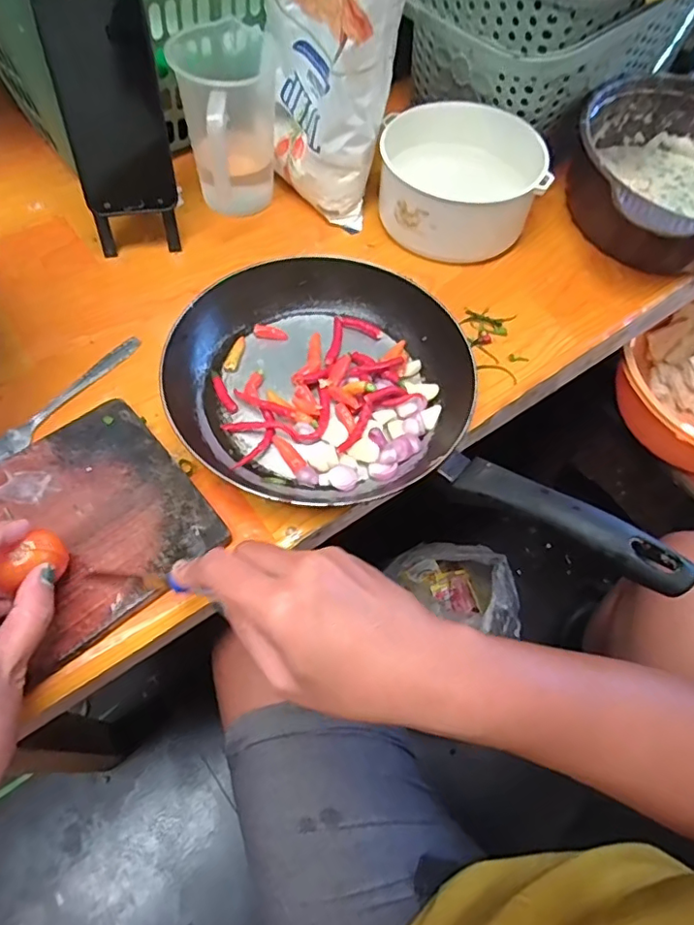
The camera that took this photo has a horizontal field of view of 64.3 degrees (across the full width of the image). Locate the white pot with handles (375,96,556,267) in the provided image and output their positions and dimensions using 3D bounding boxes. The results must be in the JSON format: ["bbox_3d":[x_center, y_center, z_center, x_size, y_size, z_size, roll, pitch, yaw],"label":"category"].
[{"bbox_3d":[0.107,-0.269,0.534,0.145,0.074,0.137,2,61,-3],"label":"white pot with handles"}]

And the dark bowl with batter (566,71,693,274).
[{"bbox_3d":[0.320,-0.280,0.548,0.210,0.088,0.204,2,61,-3],"label":"dark bowl with batter"}]

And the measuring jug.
[{"bbox_3d":[-0.113,-0.307,0.516,0.083,0.129,0.151,2,61,-3],"label":"measuring jug"}]

